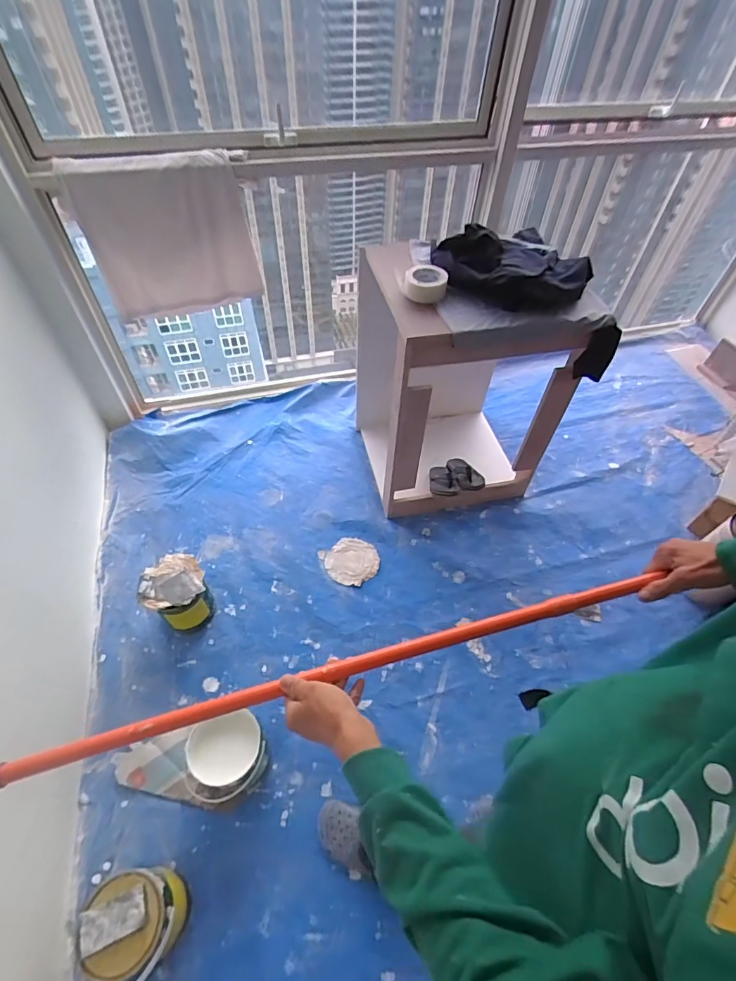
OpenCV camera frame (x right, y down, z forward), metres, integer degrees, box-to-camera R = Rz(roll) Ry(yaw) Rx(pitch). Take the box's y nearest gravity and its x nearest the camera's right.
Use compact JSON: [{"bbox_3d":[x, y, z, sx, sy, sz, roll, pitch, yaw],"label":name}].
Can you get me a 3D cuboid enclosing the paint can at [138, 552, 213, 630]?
[{"bbox_3d":[-0.560,0.312,1.359,0.170,0.223,0.171,1,53,-2],"label":"paint can"}]

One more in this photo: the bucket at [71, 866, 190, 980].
[{"bbox_3d":[-0.462,0.888,0.923,0.154,0.200,0.189,-3,53,-5],"label":"bucket"}]

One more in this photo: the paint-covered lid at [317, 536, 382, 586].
[{"bbox_3d":[-0.056,0.242,1.576,0.180,0.013,0.185,1,53,-2],"label":"paint-covered lid"}]

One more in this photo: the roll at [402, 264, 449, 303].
[{"bbox_3d":[0.148,-0.543,1.190,0.112,0.057,0.114,3,52,1],"label":"roll"}]

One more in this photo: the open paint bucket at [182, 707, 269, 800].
[{"bbox_3d":[-0.331,0.653,1.108,0.174,0.185,0.174,-19,55,-16],"label":"open paint bucket"}]

